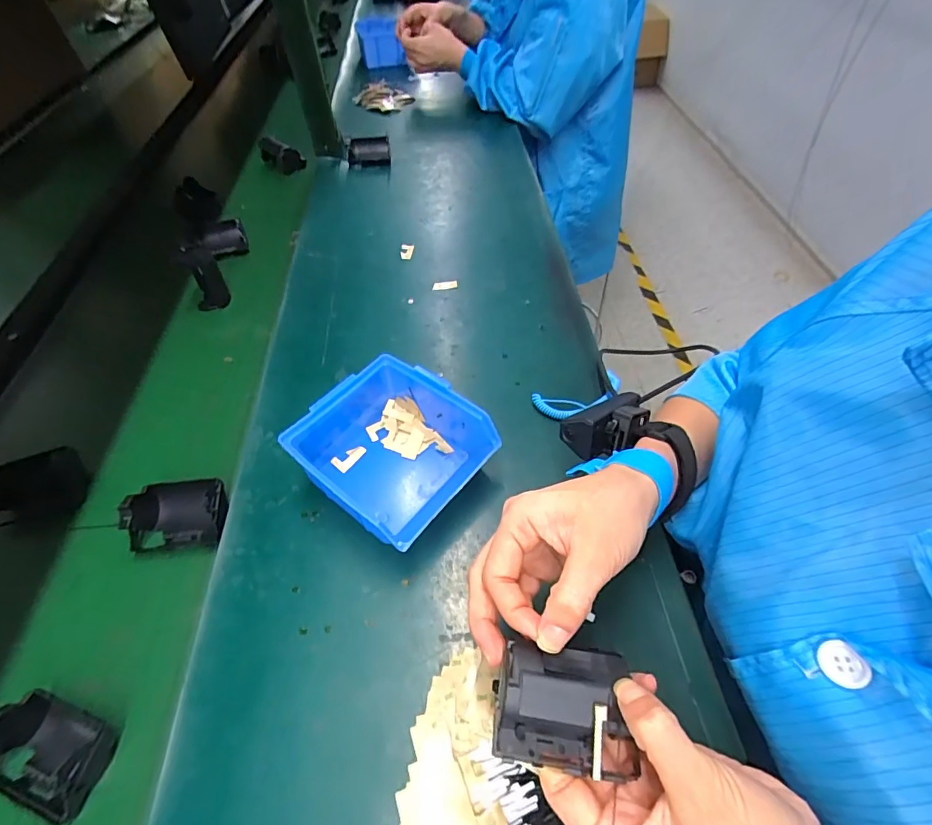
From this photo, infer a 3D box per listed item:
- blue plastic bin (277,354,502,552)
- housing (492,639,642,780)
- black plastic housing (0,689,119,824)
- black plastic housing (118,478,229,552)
[{"bbox_3d":[-0.064,0.026,0.399,0.139,0.068,0.127,35,62,26],"label":"blue plastic bin"},{"bbox_3d":[0.047,0.144,0.231,0.063,0.021,0.050,4,52,6],"label":"housing"},{"bbox_3d":[-0.265,0.211,0.290,0.070,0.033,0.051,12,54,13],"label":"black plastic housing"},{"bbox_3d":[-0.241,0.082,0.389,0.072,0.033,0.051,-5,52,0],"label":"black plastic housing"}]

